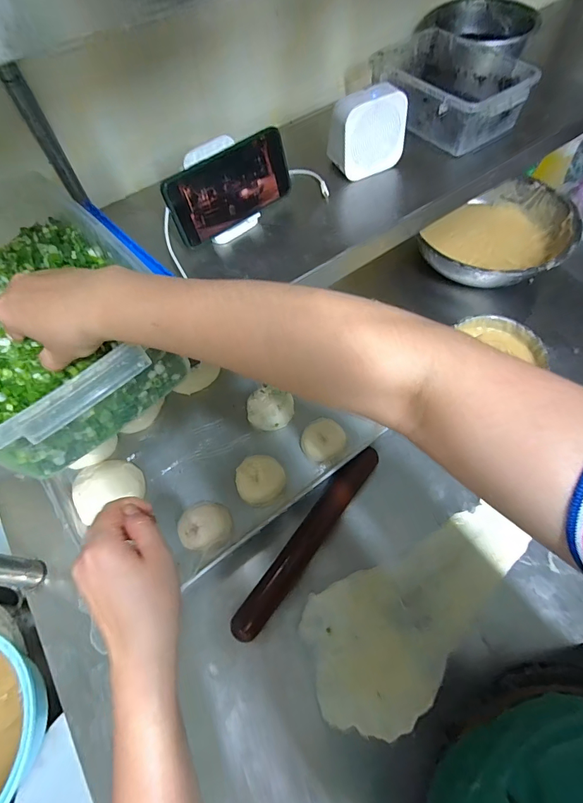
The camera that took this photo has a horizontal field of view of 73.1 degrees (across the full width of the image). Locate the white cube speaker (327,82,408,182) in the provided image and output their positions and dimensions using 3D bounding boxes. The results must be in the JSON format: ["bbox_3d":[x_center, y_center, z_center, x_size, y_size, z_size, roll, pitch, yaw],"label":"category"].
[{"bbox_3d":[0.100,-0.357,0.519,0.098,0.088,0.052,-24,62,-9],"label":"white cube speaker"}]

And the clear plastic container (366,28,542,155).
[{"bbox_3d":[0.230,-0.461,0.582,0.162,0.066,0.221,-38,65,-16],"label":"clear plastic container"}]

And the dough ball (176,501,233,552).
[{"bbox_3d":[-0.131,0.189,0.594,0.077,0.053,0.068,-28,63,-11],"label":"dough ball"}]

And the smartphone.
[{"bbox_3d":[-0.071,-0.254,0.469,0.159,0.078,0.010,-38,49,-16],"label":"smartphone"}]

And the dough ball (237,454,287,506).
[{"bbox_3d":[-0.048,0.125,0.625,0.074,0.048,0.070,-2,61,3],"label":"dough ball"}]

